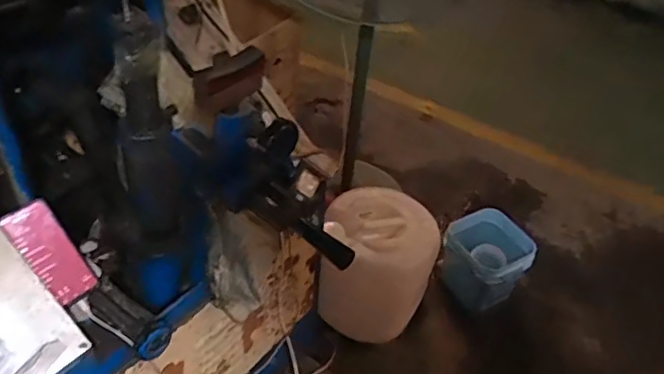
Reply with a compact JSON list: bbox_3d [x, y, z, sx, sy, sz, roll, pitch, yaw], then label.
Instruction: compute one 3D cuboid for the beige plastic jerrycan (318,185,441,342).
[{"bbox_3d":[0.123,0.193,1.489,0.286,0.325,0.295,9,41,5],"label":"beige plastic jerrycan"}]

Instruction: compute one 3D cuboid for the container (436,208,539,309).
[{"bbox_3d":[0.443,0.212,1.636,0.240,0.186,0.224,16,43,13],"label":"container"}]

